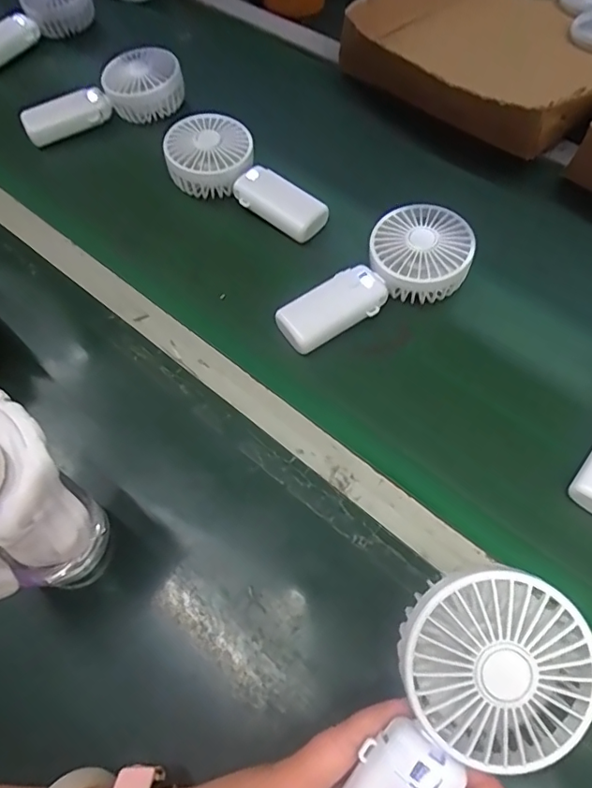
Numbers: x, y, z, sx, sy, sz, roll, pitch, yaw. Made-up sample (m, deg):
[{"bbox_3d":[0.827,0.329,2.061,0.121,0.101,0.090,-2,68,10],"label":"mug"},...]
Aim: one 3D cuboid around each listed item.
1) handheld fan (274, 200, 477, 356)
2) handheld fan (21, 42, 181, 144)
[{"bbox_3d":[0.076,-0.093,0.471,0.184,0.044,0.085,-40,67,-19],"label":"handheld fan"},{"bbox_3d":[-0.222,-0.345,0.627,0.193,0.061,0.061,-23,60,-10],"label":"handheld fan"}]

